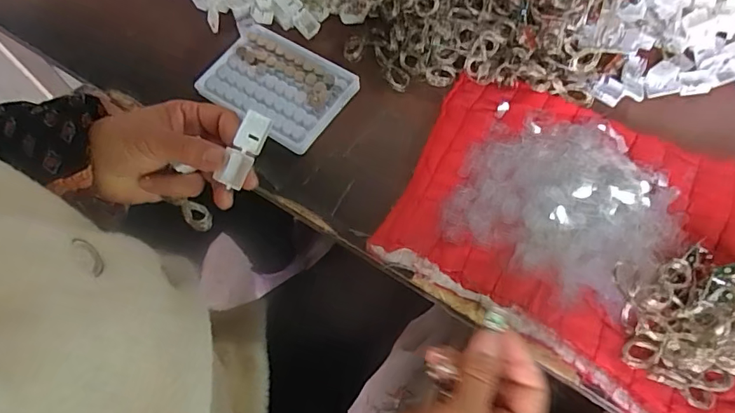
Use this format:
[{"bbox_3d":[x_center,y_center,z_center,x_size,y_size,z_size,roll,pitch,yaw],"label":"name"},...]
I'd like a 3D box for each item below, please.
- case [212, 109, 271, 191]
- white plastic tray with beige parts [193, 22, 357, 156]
[{"bbox_3d":[-0.085,-0.040,0.342,0.005,0.020,0.051,37,103,46],"label":"case"},{"bbox_3d":[-0.086,-0.115,0.471,0.134,0.016,0.093,31,71,16],"label":"white plastic tray with beige parts"}]

